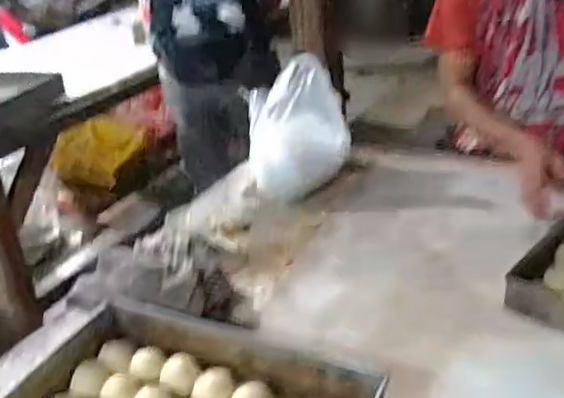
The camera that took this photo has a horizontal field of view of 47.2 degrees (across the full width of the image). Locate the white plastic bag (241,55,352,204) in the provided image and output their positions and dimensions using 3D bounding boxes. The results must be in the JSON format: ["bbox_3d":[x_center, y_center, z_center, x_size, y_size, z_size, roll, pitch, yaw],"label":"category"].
[{"bbox_3d":[0.033,-0.145,1.346,0.215,0.258,0.160,-4,28,3],"label":"white plastic bag"}]

